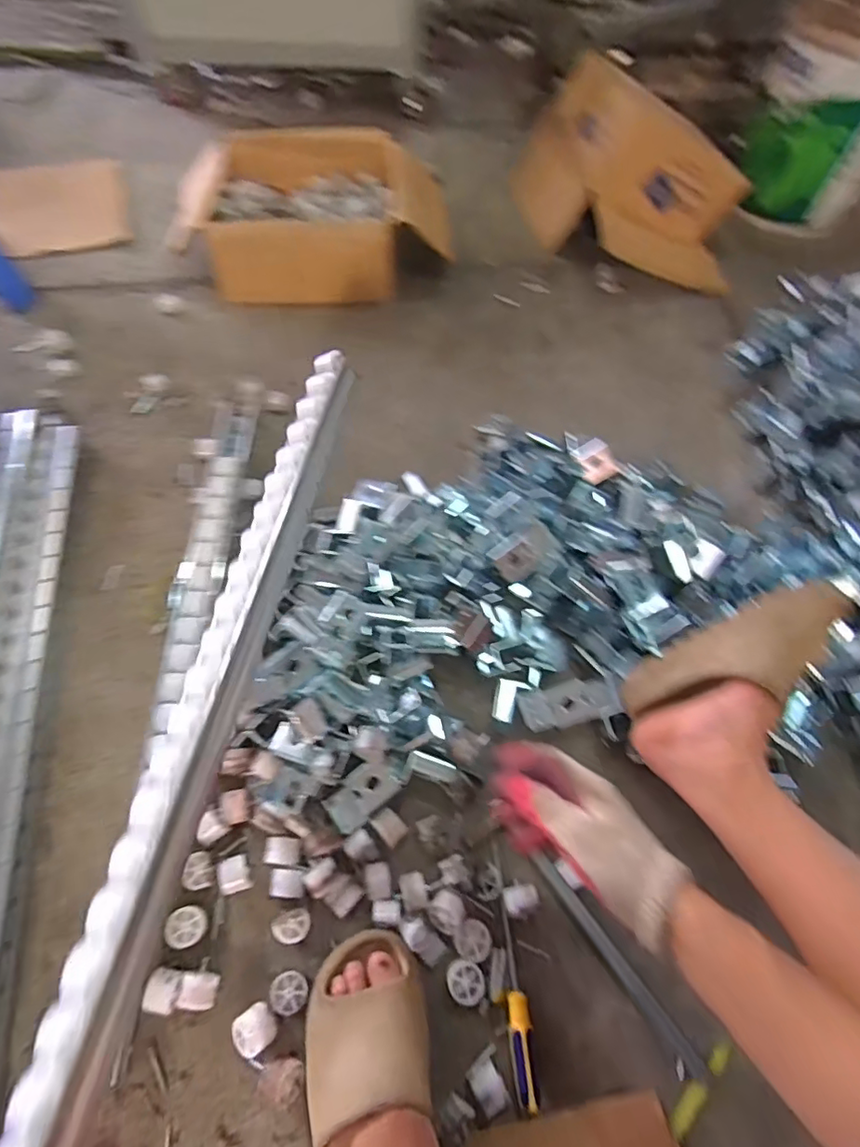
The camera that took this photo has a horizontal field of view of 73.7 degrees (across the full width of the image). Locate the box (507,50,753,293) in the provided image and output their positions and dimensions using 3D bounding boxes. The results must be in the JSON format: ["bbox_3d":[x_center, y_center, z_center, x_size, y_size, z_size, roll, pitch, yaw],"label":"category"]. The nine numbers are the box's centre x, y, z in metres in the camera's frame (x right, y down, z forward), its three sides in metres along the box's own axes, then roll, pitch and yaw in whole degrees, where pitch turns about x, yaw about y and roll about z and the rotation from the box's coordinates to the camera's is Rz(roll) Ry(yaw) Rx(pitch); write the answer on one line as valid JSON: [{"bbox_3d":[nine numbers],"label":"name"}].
[{"bbox_3d":[0.391,-0.775,1.111,0.474,0.228,0.293,18,63,7],"label":"box"}]

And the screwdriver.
[{"bbox_3d":[0.086,0.396,0.579,0.023,0.024,0.221,-2,62,-3],"label":"screwdriver"}]

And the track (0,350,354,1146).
[{"bbox_3d":[-0.190,0.072,0.519,0.053,0.027,0.725,11,62,3],"label":"track"}]

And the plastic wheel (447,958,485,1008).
[{"bbox_3d":[0.036,0.407,0.573,0.035,0.020,0.039,-14,63,-9],"label":"plastic wheel"}]

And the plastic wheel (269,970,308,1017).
[{"bbox_3d":[-0.137,0.410,0.563,0.034,0.021,0.036,1,62,-2],"label":"plastic wheel"}]

